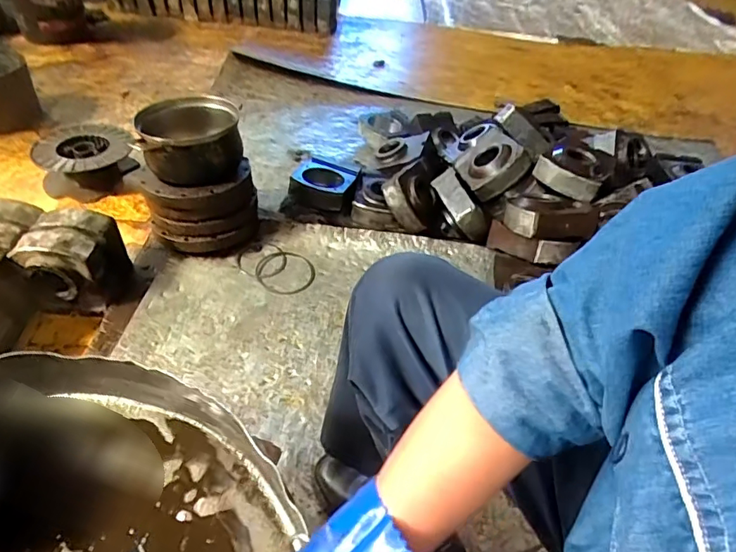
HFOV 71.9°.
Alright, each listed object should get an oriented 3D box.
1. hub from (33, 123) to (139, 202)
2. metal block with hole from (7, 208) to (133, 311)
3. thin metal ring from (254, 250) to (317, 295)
[{"bbox_3d":[-0.844,-0.356,1.518,0.256,0.140,0.256,-19,49,-26],"label":"hub"},{"bbox_3d":[-0.639,-0.037,1.109,0.185,0.154,0.158,8,43,0],"label":"metal block with hole"},{"bbox_3d":[-0.207,-0.009,1.268,0.145,0.009,0.139,0,55,0],"label":"thin metal ring"}]

